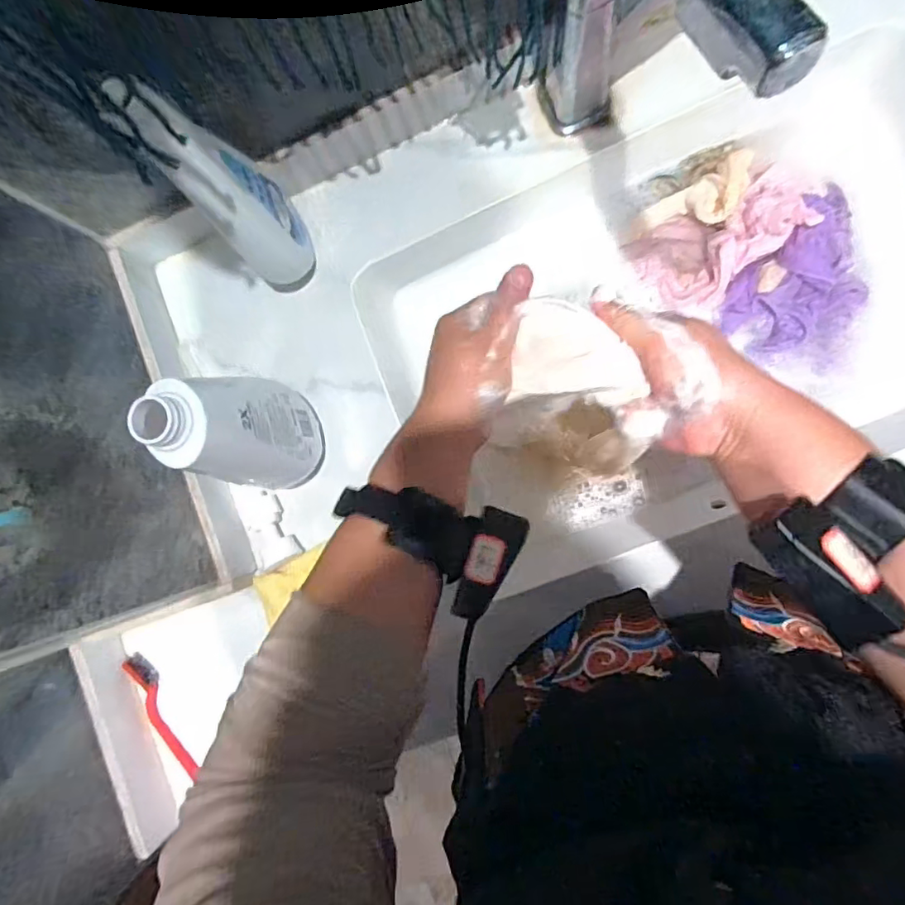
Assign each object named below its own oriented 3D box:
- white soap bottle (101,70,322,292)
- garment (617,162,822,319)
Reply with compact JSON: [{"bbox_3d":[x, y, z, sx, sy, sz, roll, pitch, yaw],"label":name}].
[{"bbox_3d":[-0.162,-0.191,0.432,0.046,0.210,0.078,-30,84,6],"label":"white soap bottle"},{"bbox_3d":[0.268,-0.203,0.525,0.174,0.046,0.096,-25,85,6],"label":"garment"}]

